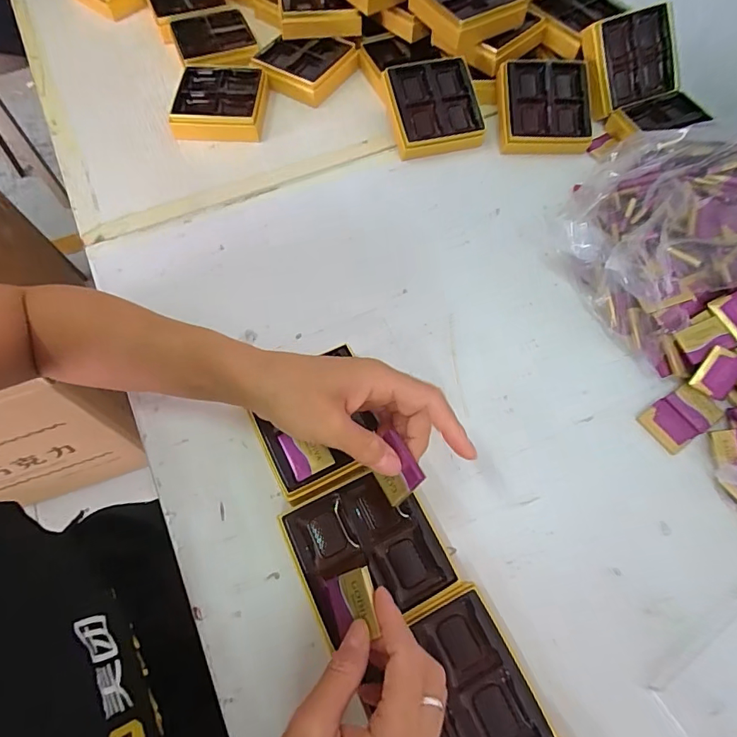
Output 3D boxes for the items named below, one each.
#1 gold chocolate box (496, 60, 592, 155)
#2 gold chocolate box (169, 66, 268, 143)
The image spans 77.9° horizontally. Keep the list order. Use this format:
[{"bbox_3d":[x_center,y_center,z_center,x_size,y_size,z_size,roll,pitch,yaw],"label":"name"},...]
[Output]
[{"bbox_3d":[0.199,-0.295,0.512,0.109,0.014,0.102,-2,89,-6],"label":"gold chocolate box"},{"bbox_3d":[-0.170,-0.310,0.529,0.098,0.030,0.099,1,64,-1],"label":"gold chocolate box"}]

